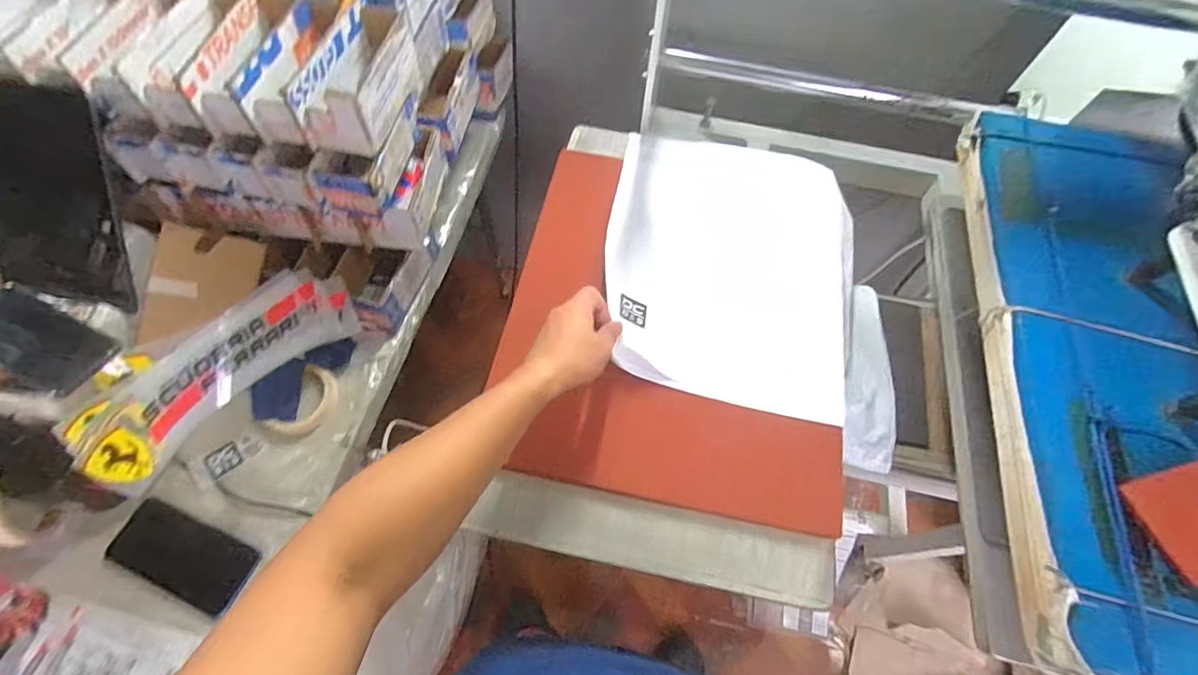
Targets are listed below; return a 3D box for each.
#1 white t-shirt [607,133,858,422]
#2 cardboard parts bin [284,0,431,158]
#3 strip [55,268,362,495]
[{"bbox_3d":[0.192,-0.116,0.704,0.354,0.056,0.433,11,63,3],"label":"white t-shirt"},{"bbox_3d":[-0.270,-0.307,0.604,0.072,0.078,0.204,11,63,3],"label":"cardboard parts bin"},{"bbox_3d":[-0.491,0.037,0.685,0.344,0.092,0.117,-37,70,-19],"label":"strip"}]

